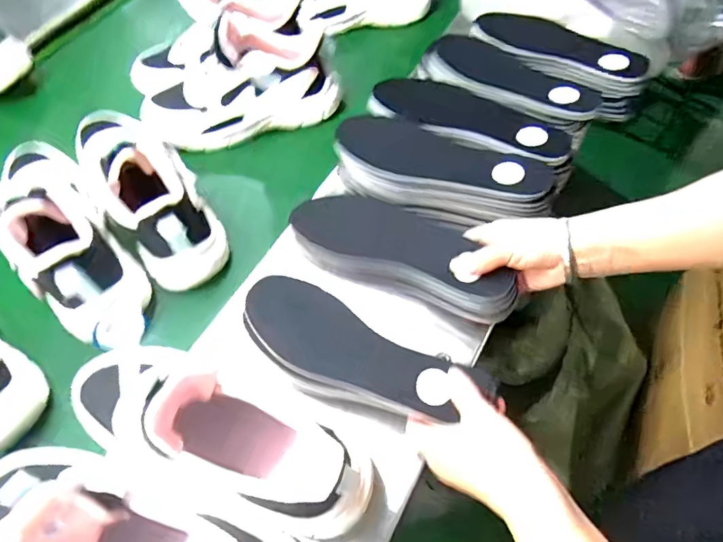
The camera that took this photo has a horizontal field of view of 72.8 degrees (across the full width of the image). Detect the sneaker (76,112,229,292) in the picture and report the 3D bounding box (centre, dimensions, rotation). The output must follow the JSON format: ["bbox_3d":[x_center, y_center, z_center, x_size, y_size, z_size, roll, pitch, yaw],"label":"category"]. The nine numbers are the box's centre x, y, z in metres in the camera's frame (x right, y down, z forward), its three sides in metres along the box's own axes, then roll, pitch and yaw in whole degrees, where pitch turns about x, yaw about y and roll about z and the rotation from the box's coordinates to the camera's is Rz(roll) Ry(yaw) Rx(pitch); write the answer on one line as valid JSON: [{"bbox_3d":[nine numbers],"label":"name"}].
[{"bbox_3d":[-0.245,-0.110,0.534,0.090,0.111,0.263,-32,63,-16],"label":"sneaker"}]

